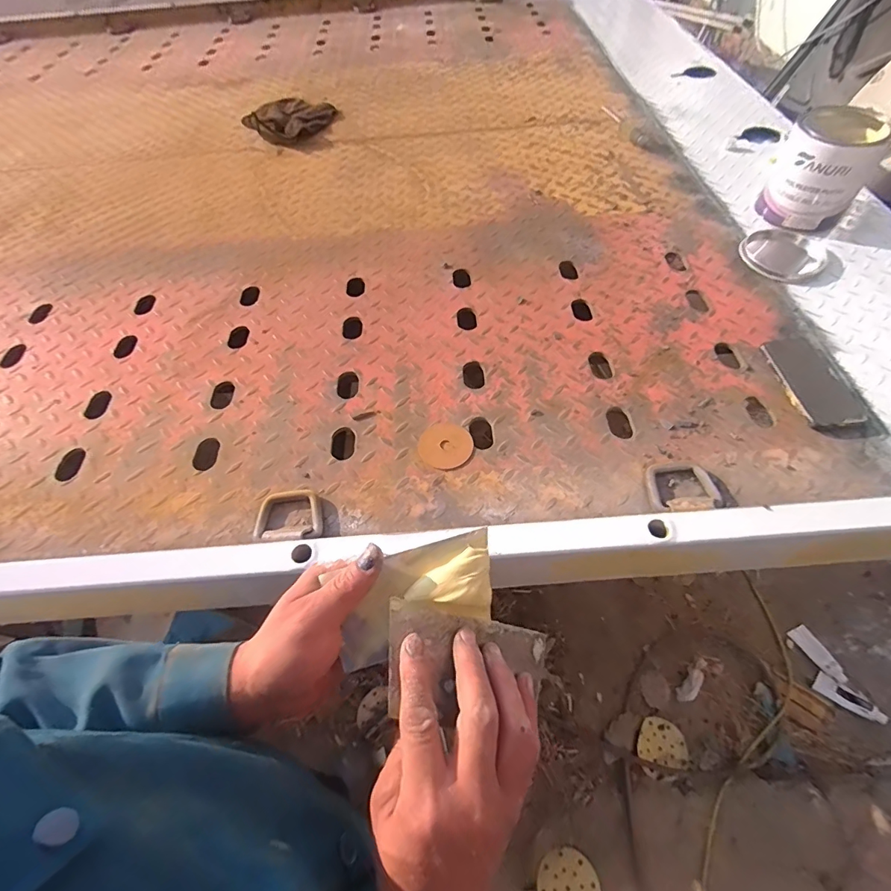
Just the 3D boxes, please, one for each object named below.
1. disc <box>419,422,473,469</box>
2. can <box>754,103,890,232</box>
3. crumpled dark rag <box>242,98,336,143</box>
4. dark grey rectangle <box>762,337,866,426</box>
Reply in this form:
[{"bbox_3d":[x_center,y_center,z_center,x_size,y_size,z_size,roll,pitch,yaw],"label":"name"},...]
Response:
[{"bbox_3d":[0.000,-0.001,0.617,0.074,0.004,0.072,-2,57,3],"label":"disc"},{"bbox_3d":[0.687,-0.503,0.809,0.152,0.164,0.144,32,64,22],"label":"can"},{"bbox_3d":[-0.409,-0.895,1.206,0.218,0.034,0.229,-41,63,-21],"label":"crumpled dark rag"},{"bbox_3d":[0.534,-0.098,0.649,0.082,0.008,0.167,-5,56,1],"label":"dark grey rectangle"}]

